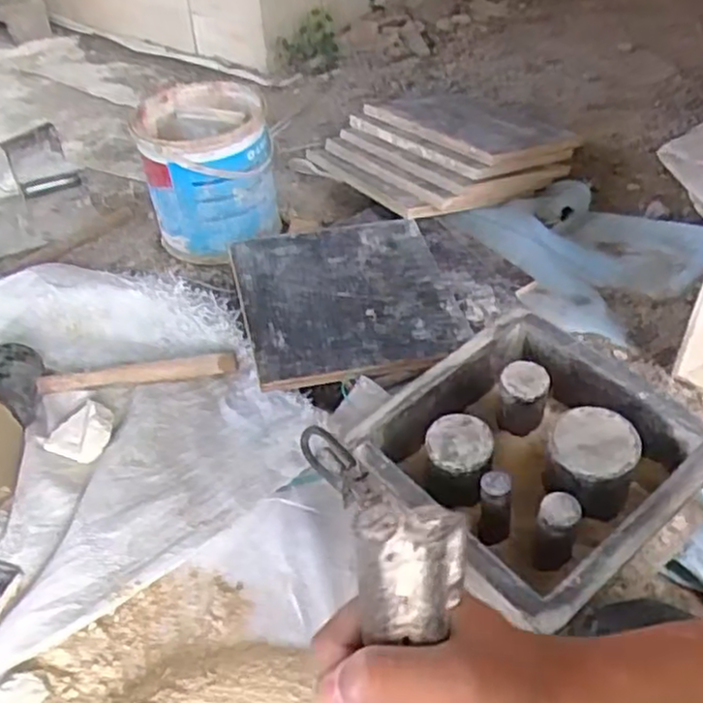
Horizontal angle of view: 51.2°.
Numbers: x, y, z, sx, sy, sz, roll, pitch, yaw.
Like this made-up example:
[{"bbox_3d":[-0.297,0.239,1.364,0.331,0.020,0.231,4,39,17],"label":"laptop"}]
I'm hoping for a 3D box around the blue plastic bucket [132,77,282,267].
[{"bbox_3d":[-0.188,-0.234,0.982,0.163,0.179,0.143,-15,43,-13],"label":"blue plastic bucket"}]

